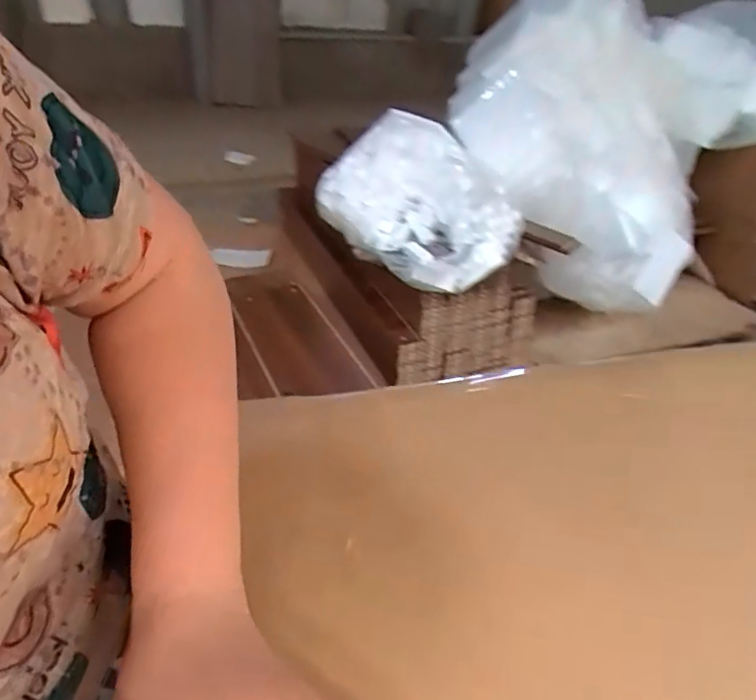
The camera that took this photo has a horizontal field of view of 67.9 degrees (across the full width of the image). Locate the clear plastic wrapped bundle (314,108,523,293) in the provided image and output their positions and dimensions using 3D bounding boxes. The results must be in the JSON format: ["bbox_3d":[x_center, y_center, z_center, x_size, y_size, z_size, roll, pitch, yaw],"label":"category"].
[{"bbox_3d":[0.127,-0.434,1.602,0.567,0.259,0.444,32,45,28],"label":"clear plastic wrapped bundle"}]

